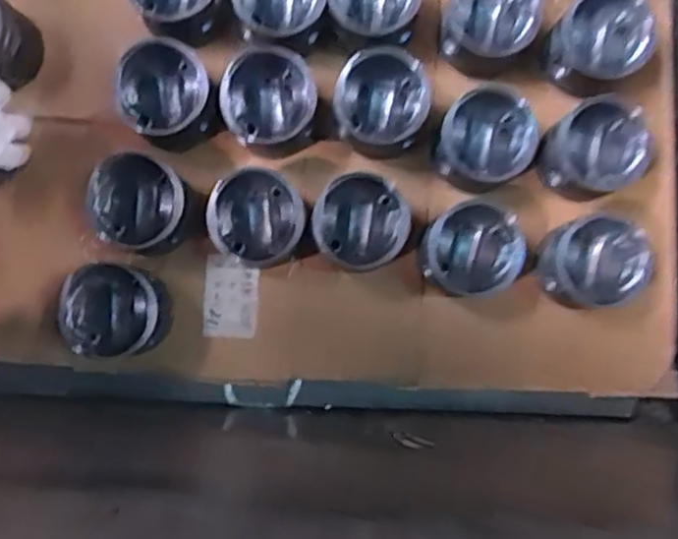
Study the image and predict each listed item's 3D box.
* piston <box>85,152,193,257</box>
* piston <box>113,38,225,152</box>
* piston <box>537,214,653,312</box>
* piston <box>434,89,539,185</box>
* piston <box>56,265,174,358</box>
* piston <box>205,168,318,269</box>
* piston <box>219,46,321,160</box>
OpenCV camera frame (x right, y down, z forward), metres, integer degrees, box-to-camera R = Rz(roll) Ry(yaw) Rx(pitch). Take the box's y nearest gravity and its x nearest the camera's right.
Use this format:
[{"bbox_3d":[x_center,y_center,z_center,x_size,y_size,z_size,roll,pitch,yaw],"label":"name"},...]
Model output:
[{"bbox_3d":[-0.180,-0.058,0.673,0.084,0.068,0.081,0,86,-1],"label":"piston"},{"bbox_3d":[-0.159,-0.163,0.679,0.086,0.081,0.082,0,86,-1],"label":"piston"},{"bbox_3d":[0.235,-0.005,0.682,0.090,0.077,0.083,-19,87,-2],"label":"piston"},{"bbox_3d":[0.136,-0.116,0.679,0.082,0.075,0.084,0,86,-1],"label":"piston"},{"bbox_3d":[-0.200,0.041,0.663,0.084,0.077,0.080,0,86,-1],"label":"piston"},{"bbox_3d":[-0.071,-0.044,0.681,0.096,0.075,0.083,11,86,0],"label":"piston"},{"bbox_3d":[-0.062,-0.153,0.676,0.081,0.081,0.085,0,86,-1],"label":"piston"}]

